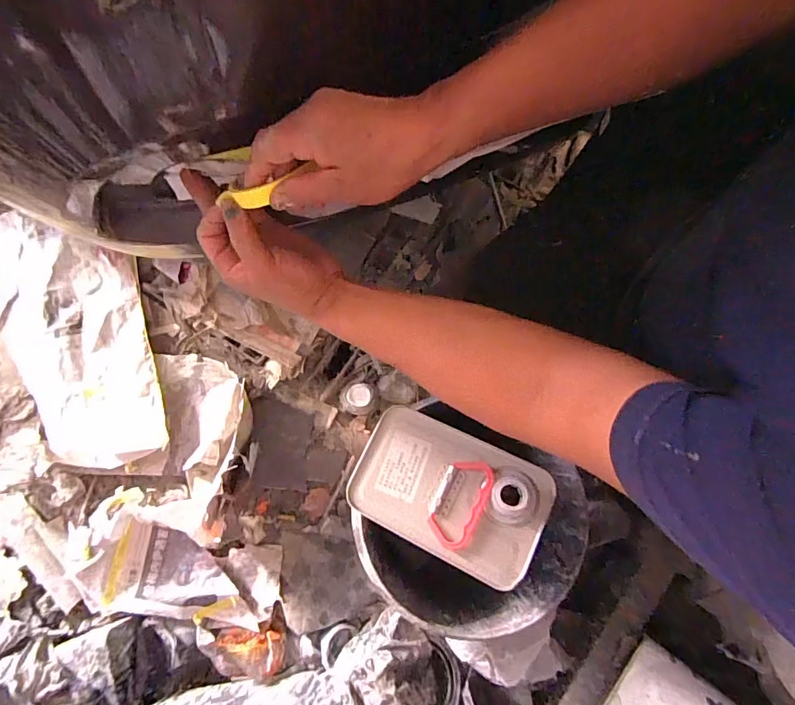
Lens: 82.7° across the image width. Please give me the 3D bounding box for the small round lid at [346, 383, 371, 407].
[{"bbox_3d":[-0.066,0.074,0.776,0.040,0.022,0.038,-5,79,-1],"label":"small round lid"}]

